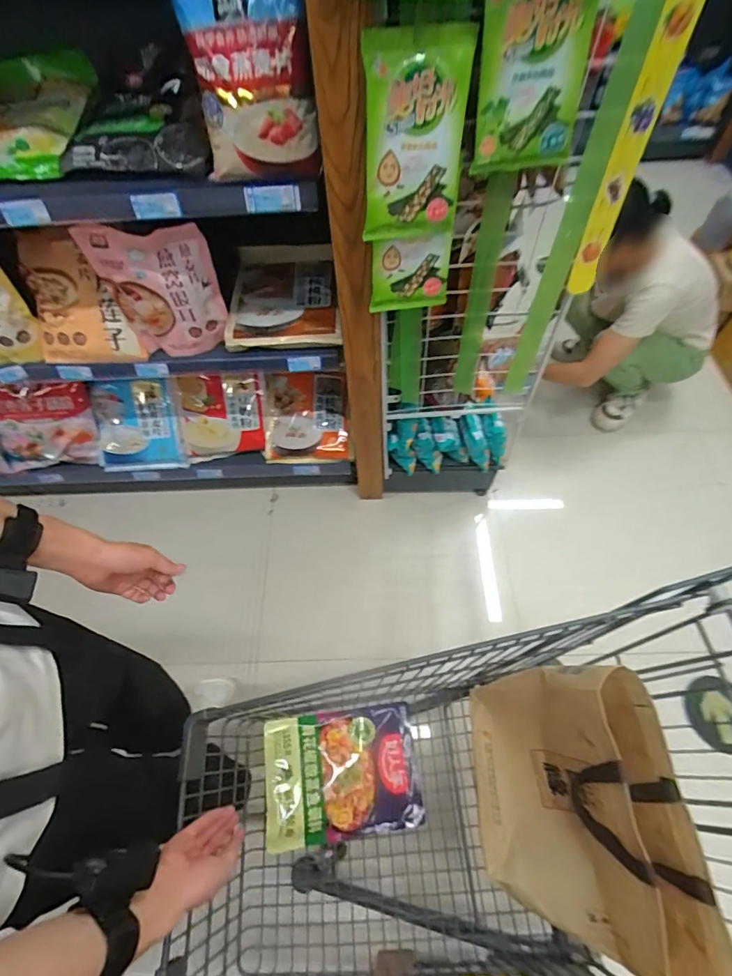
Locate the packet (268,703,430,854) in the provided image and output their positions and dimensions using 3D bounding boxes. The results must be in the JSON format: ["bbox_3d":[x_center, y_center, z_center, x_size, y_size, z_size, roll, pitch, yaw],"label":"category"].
[{"bbox_3d":[-0.039,0.506,0.790,0.270,0.027,0.194,-2,60,-11],"label":"packet"}]

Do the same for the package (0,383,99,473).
[{"bbox_3d":[-1.032,-0.201,1.418,0.318,0.292,0.055,-5,29,-3],"label":"package"}]

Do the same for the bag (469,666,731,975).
[{"bbox_3d":[0.292,0.472,0.667,0.089,0.353,0.361,5,65,-28],"label":"bag"}]

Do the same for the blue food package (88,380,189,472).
[{"bbox_3d":[-0.738,-0.197,1.430,0.276,0.286,0.024,-3,16,3],"label":"blue food package"}]

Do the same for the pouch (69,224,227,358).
[{"bbox_3d":[-0.463,-0.445,1.021,0.241,0.291,0.069,0,59,3],"label":"pouch"}]

